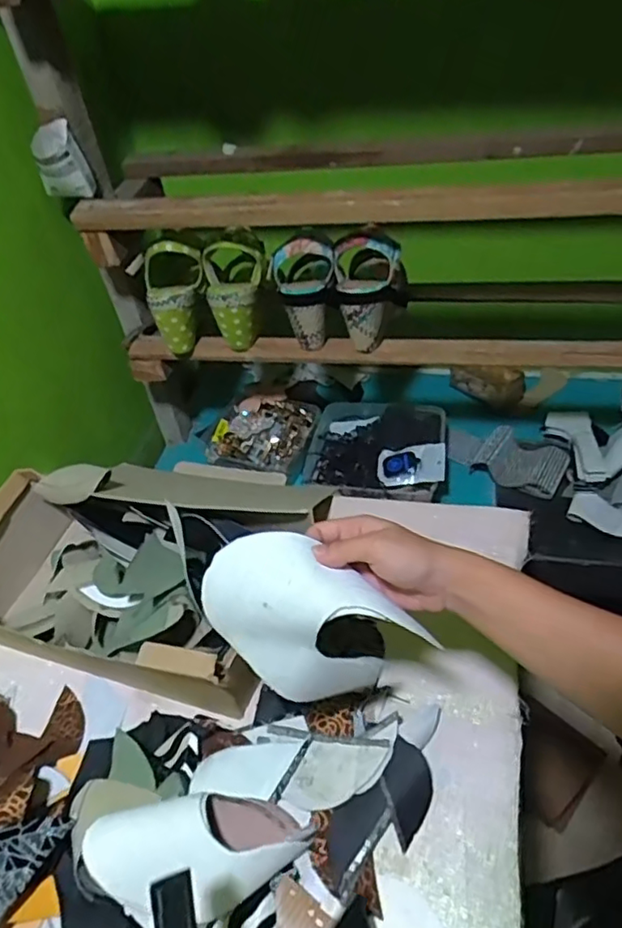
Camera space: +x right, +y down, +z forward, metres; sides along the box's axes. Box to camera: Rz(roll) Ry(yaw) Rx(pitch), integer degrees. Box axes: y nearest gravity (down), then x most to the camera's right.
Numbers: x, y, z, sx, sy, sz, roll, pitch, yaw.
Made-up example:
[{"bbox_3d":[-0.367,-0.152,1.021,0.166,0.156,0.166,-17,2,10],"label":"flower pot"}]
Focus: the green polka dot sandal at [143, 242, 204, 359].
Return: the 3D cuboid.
[{"bbox_3d":[-0.187,-0.216,0.807,0.081,0.144,0.067,5,22,13],"label":"green polka dot sandal"}]

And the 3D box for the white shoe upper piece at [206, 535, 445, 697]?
[{"bbox_3d":[0.002,0.121,0.456,0.151,0.115,0.074,19,50,25],"label":"white shoe upper piece"}]

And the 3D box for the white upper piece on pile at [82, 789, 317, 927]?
[{"bbox_3d":[-0.085,0.297,0.473,0.166,0.042,0.084,11,44,-7],"label":"white upper piece on pile"}]

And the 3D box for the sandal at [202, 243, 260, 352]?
[{"bbox_3d":[-0.095,-0.224,0.801,0.079,0.129,0.078,-10,44,-3],"label":"sandal"}]

